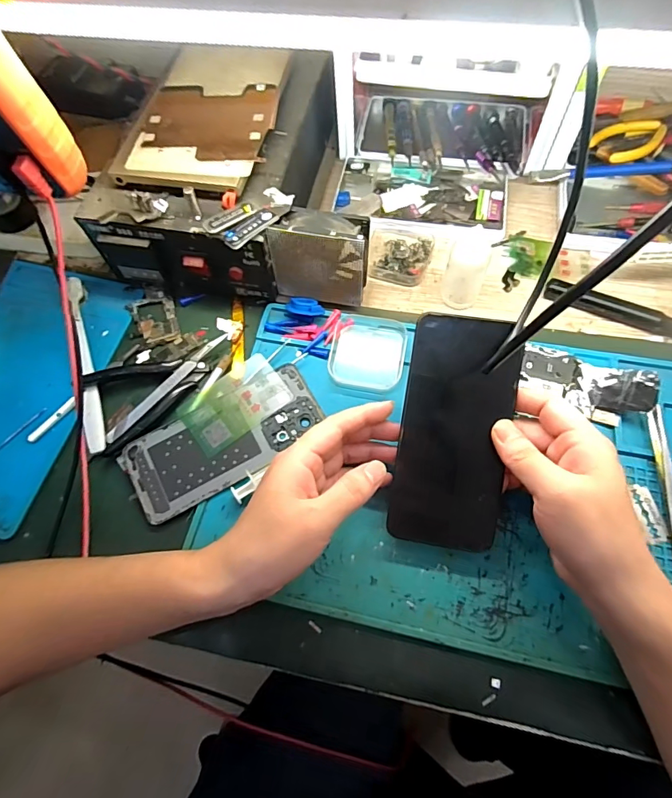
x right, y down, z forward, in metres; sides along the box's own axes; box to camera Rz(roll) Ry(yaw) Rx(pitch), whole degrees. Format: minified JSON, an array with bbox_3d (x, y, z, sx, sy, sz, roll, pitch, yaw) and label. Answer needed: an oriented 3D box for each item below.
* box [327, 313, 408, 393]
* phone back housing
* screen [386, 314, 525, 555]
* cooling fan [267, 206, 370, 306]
[{"bbox_3d":[0.029,-0.042,0.390,0.064,0.015,0.070,9,66,8],"label":"box"},{"bbox_3d":[-0.091,0.034,0.359,0.160,0.008,0.071,-27,66,-9],"label":"phone back housing"},{"bbox_3d":[0.081,0.023,0.299,0.070,0.004,0.155,9,92,15],"label":"screen"},{"bbox_3d":[-0.013,-0.121,0.384,0.080,0.085,0.031,7,65,7],"label":"cooling fan"}]

